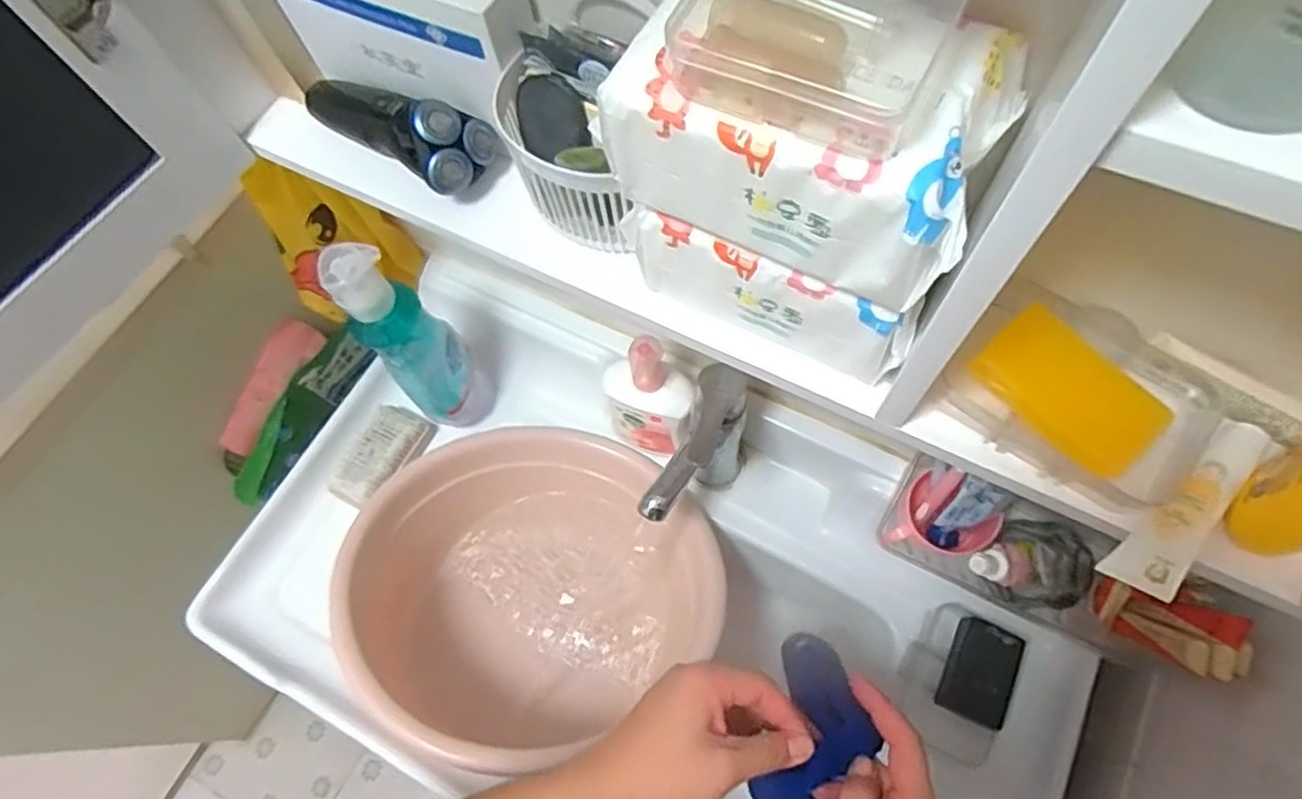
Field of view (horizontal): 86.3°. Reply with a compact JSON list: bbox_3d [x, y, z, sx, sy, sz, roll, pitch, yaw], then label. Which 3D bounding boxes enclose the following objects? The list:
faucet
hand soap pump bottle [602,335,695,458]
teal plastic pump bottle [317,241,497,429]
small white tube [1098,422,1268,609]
[{"bbox_3d":[0.045,0.063,0.666,0.054,0.204,0.141,30,69,17],"label":"faucet"},{"bbox_3d":[-0.002,0.004,0.707,0.090,0.176,0.051,12,65,9],"label":"hand soap pump bottle"},{"bbox_3d":[-0.228,-0.050,0.695,0.088,0.303,0.071,-33,66,-12],"label":"teal plastic pump bottle"},{"bbox_3d":[0.282,0.056,0.360,0.111,0.022,0.026,-41,68,-16],"label":"small white tube"}]

